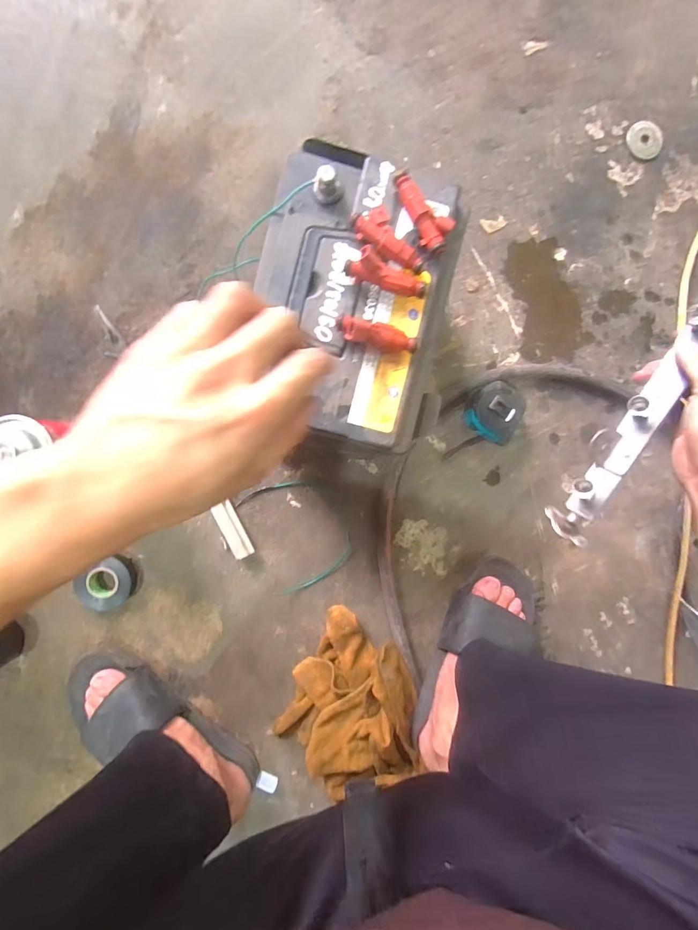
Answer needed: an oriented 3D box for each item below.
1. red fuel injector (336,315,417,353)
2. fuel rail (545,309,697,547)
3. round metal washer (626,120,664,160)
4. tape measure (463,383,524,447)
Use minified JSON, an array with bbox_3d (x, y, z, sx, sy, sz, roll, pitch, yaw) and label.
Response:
[{"bbox_3d":[0.022,-0.107,0.344,0.068,0.021,0.025,19,91,-5],"label":"red fuel injector"},{"bbox_3d":[0.296,-0.074,0.393,0.036,0.035,0.337,27,102,-5],"label":"fuel rail"},{"bbox_3d":[0.402,-0.441,0.563,0.051,0.004,0.047,0,91,-5],"label":"round metal washer"},{"bbox_3d":[0.185,-0.067,0.535,0.061,0.051,0.066,34,88,-4],"label":"tape measure"}]

